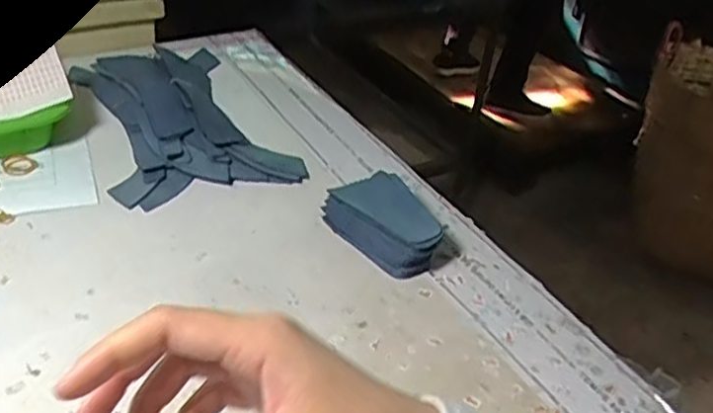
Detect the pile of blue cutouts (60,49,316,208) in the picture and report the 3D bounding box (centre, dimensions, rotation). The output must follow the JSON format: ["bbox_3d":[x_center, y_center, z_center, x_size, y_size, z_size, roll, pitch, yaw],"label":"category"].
[{"bbox_3d":[-0.169,-0.093,0.663,0.159,0.039,0.247,-14,40,-25],"label":"pile of blue cutouts"}]

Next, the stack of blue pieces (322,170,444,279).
[{"bbox_3d":[0.027,0.012,0.552,0.097,0.036,0.055,33,44,33],"label":"stack of blue pieces"}]

